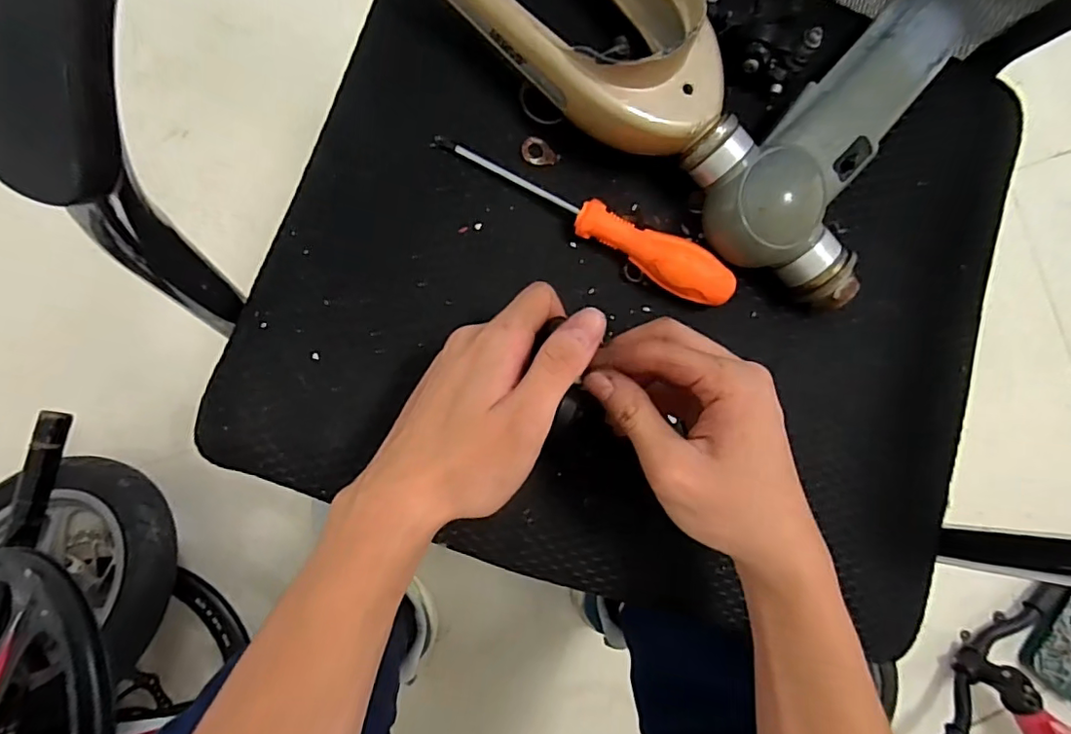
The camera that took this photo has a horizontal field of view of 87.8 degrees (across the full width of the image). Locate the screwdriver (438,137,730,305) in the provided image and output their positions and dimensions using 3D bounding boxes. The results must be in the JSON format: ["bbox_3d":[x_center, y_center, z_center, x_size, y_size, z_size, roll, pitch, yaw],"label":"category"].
[{"bbox_3d":[0.032,-0.091,0.340,0.198,0.024,0.029,28,84,-7],"label":"screwdriver"}]

